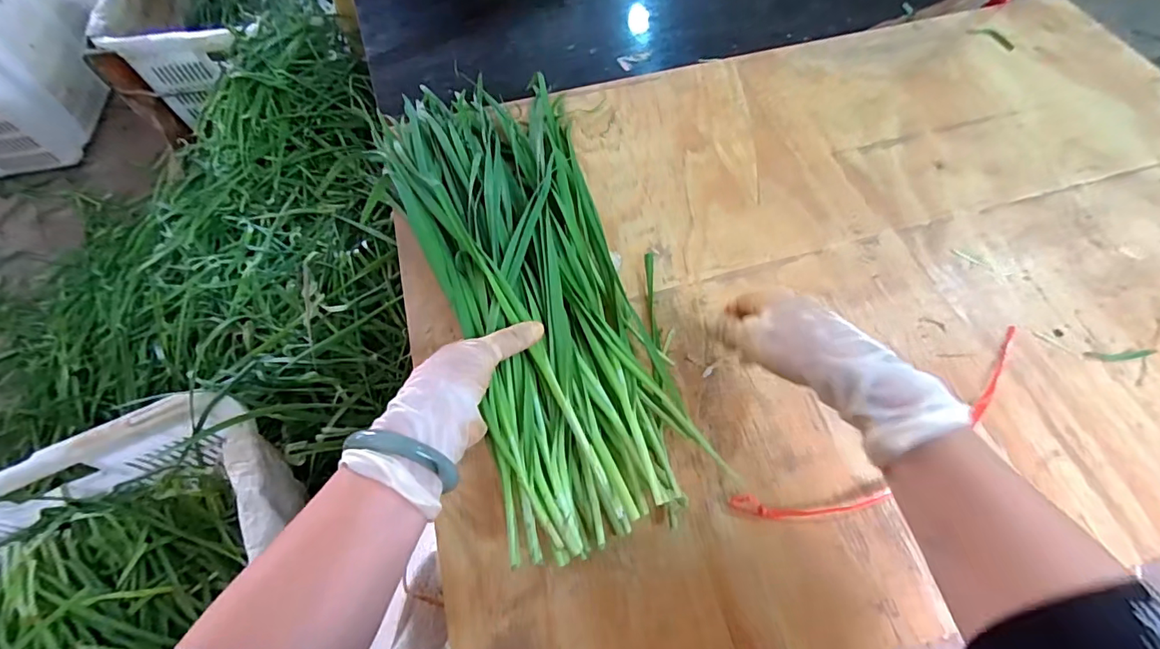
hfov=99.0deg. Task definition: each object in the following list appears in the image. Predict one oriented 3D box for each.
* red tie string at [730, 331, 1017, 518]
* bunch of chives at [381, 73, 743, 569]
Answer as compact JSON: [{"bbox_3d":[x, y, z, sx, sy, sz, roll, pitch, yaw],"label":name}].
[{"bbox_3d":[0.257,0.088,0.389,0.301,0.008,0.053,-26,64,-12],"label":"red tie string"},{"bbox_3d":[-0.048,-0.065,0.451,0.180,0.077,0.496,-17,60,-7],"label":"bunch of chives"}]

